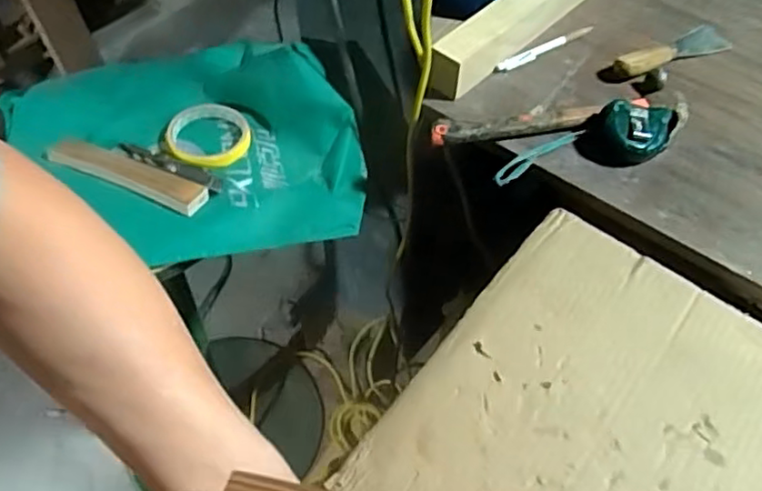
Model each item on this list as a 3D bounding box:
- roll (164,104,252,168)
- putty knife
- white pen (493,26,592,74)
[{"bbox_3d":[-0.193,-0.119,0.734,0.093,0.019,0.087,-1,53,-1],"label":"roll"},{"bbox_3d":[0.335,-0.222,0.746,0.159,0.027,0.040,-28,60,-19],"label":"putty knife"},{"bbox_3d":[0.187,-0.229,0.757,0.148,0.012,0.012,-29,61,-20],"label":"white pen"}]

